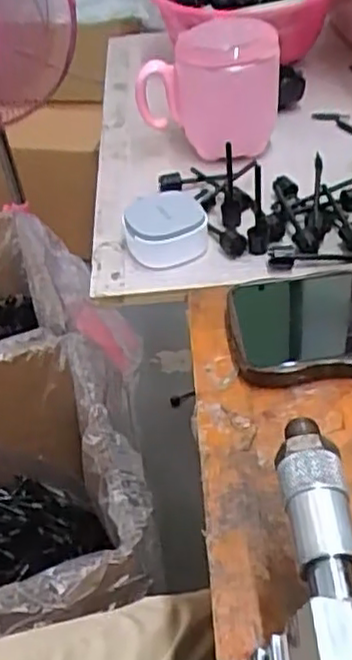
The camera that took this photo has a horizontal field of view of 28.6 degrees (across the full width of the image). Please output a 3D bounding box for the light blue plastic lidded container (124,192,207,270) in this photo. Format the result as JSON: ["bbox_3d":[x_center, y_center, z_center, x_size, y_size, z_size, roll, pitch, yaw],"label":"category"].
[{"bbox_3d":[-0.008,-0.070,0.475,0.054,0.027,0.052,-9,42,-3],"label":"light blue plastic lidded container"}]

